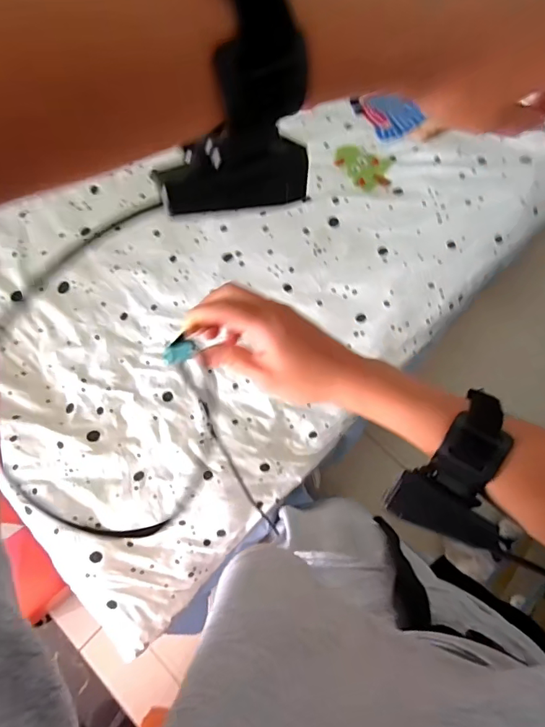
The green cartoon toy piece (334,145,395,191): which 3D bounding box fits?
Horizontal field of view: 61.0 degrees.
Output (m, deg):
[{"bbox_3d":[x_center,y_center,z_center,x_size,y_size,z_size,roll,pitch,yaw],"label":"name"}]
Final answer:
[{"bbox_3d":[0.189,-0.417,0.989,0.132,0.005,0.100,23,72,14],"label":"green cartoon toy piece"}]

